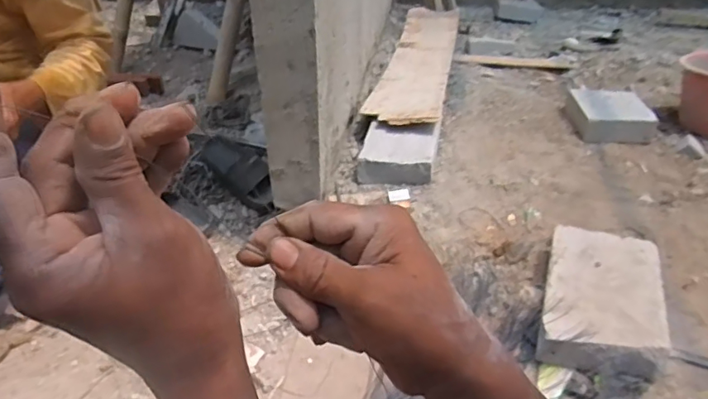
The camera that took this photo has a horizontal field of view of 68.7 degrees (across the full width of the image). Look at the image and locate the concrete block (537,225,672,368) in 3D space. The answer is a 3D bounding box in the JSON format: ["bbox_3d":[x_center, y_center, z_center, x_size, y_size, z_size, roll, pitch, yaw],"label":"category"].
[{"bbox_3d":[0.469,0.180,0.978,0.194,0.082,0.305,12,36,17],"label":"concrete block"}]

